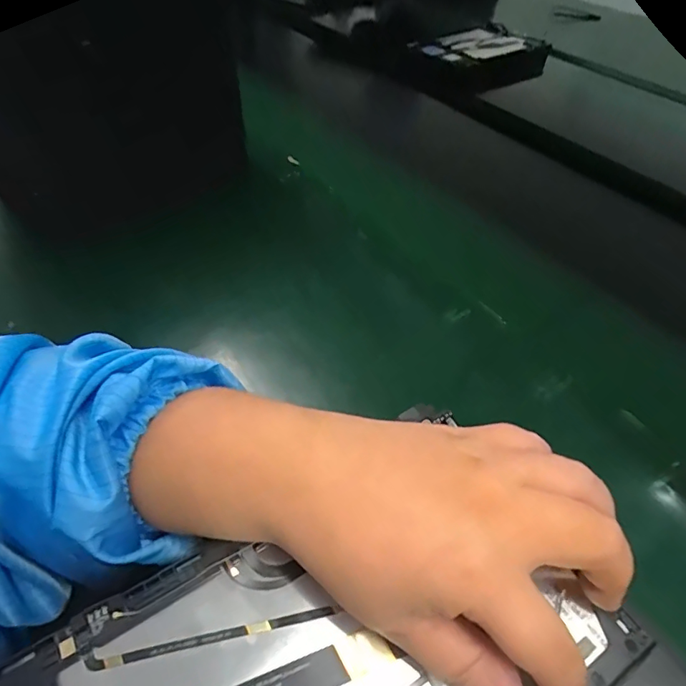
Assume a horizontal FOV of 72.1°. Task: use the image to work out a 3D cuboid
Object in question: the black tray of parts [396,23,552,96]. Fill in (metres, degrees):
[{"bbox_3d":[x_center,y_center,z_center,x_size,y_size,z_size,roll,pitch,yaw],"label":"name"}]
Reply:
[{"bbox_3d":[0.252,-0.522,0.872,0.222,0.064,0.126,-25,54,-22],"label":"black tray of parts"}]

